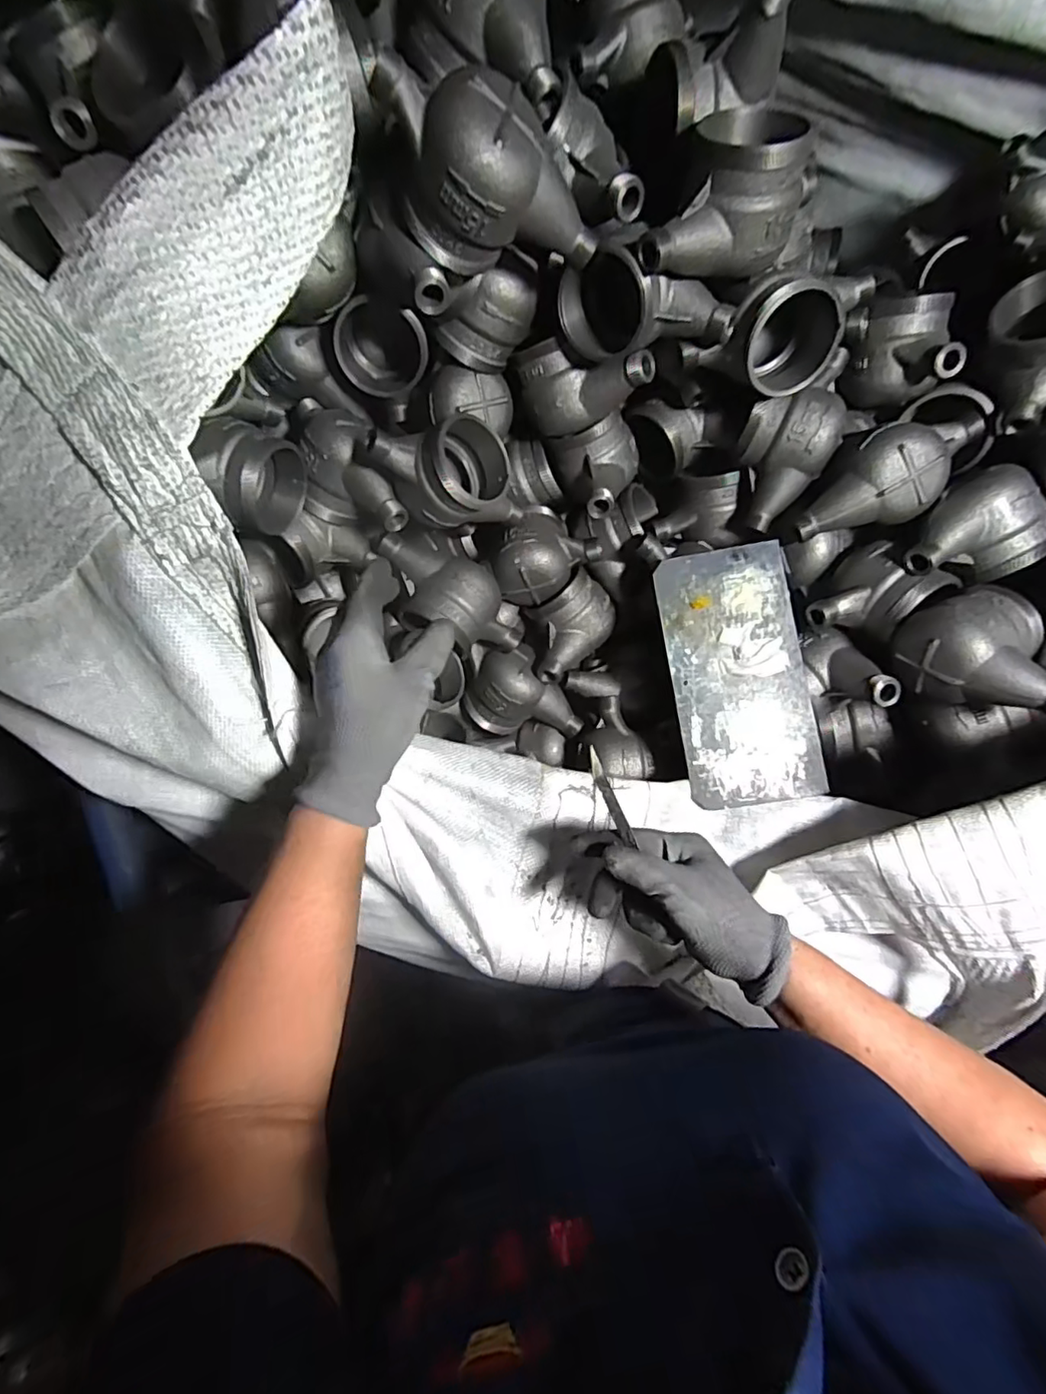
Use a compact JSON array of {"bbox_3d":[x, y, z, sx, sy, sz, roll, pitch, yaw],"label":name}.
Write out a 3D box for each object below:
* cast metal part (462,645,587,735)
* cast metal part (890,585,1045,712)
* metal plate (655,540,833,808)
[{"bbox_3d":[0.000,-0.008,0.629,0.127,0.072,0.086,2,76,2],"label":"cast metal part"},{"bbox_3d":[0.368,-0.028,0.465,0.091,0.075,0.115,-18,77,-3],"label":"cast metal part"},{"bbox_3d":[0.198,-0.020,0.536,0.119,0.006,0.232,-10,85,5],"label":"metal plate"}]

